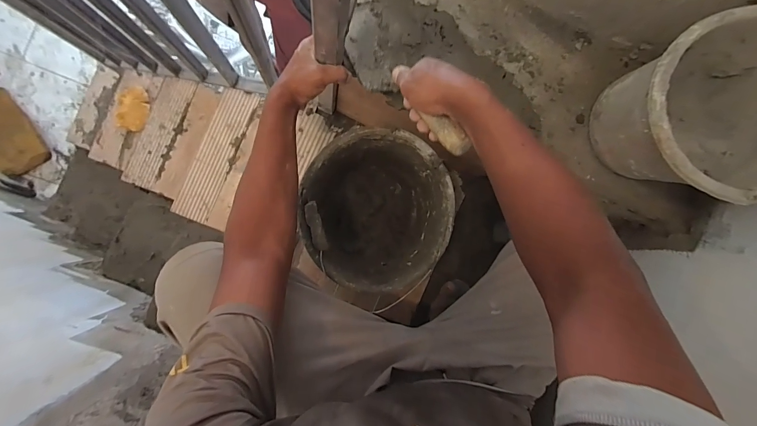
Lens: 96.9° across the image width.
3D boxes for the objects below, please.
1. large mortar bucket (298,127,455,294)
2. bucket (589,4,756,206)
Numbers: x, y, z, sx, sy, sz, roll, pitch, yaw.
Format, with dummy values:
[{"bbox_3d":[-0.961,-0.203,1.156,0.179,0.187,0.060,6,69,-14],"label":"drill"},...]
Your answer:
[{"bbox_3d":[-0.013,-0.006,0.667,0.255,0.194,0.275,0,92,-8],"label":"large mortar bucket"},{"bbox_3d":[0.495,-0.144,0.525,0.295,0.186,0.243,-11,93,-8],"label":"bucket"}]

